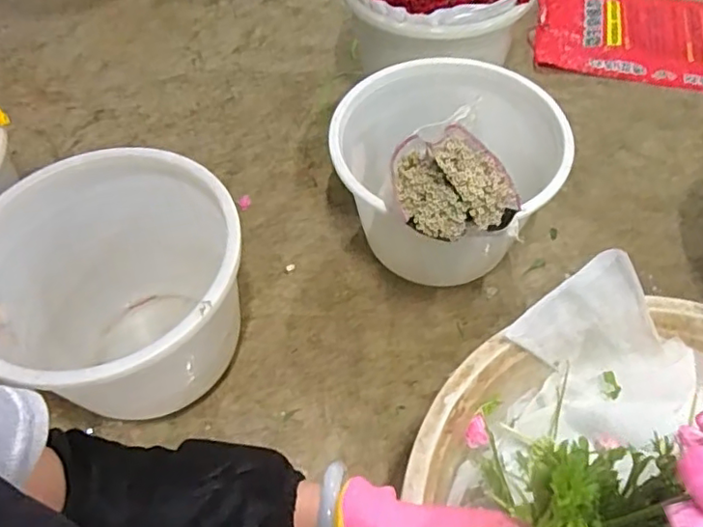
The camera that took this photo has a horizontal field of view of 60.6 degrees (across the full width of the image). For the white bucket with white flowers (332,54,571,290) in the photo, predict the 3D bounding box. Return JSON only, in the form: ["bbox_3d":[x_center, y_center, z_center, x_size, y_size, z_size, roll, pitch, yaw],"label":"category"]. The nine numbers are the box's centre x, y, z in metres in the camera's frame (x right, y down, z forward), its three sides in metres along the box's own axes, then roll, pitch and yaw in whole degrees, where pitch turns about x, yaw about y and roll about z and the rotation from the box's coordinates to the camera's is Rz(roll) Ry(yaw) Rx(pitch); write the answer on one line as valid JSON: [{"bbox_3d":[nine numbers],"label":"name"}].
[{"bbox_3d":[0.255,-0.242,1.478,0.546,0.557,0.597,-1,55,2],"label":"white bucket with white flowers"}]

